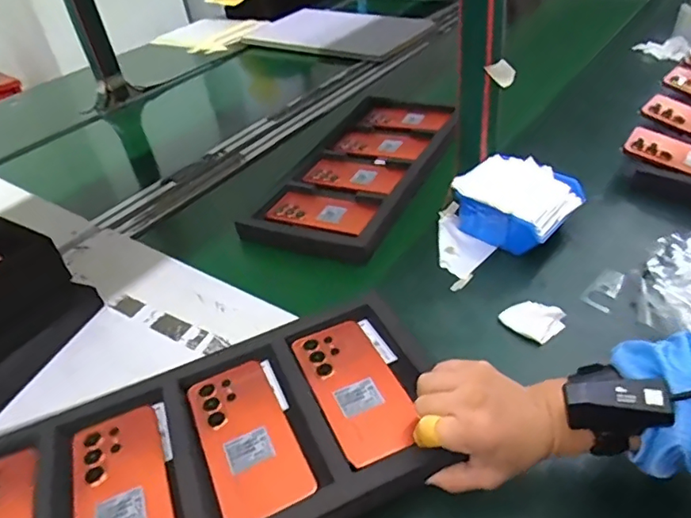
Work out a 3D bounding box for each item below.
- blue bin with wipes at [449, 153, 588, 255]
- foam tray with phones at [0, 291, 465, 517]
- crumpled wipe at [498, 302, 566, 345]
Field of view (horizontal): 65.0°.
[{"bbox_3d":[0.242,-0.075,0.769,0.145,0.082,0.123,27,50,37],"label":"blue bin with wipes"},{"bbox_3d":[-0.140,0.172,0.469,0.460,0.024,0.223,-19,40,-16],"label":"foam tray with phones"},{"bbox_3d":[0.219,0.071,0.638,0.065,0.019,0.048,20,46,32],"label":"crumpled wipe"}]

